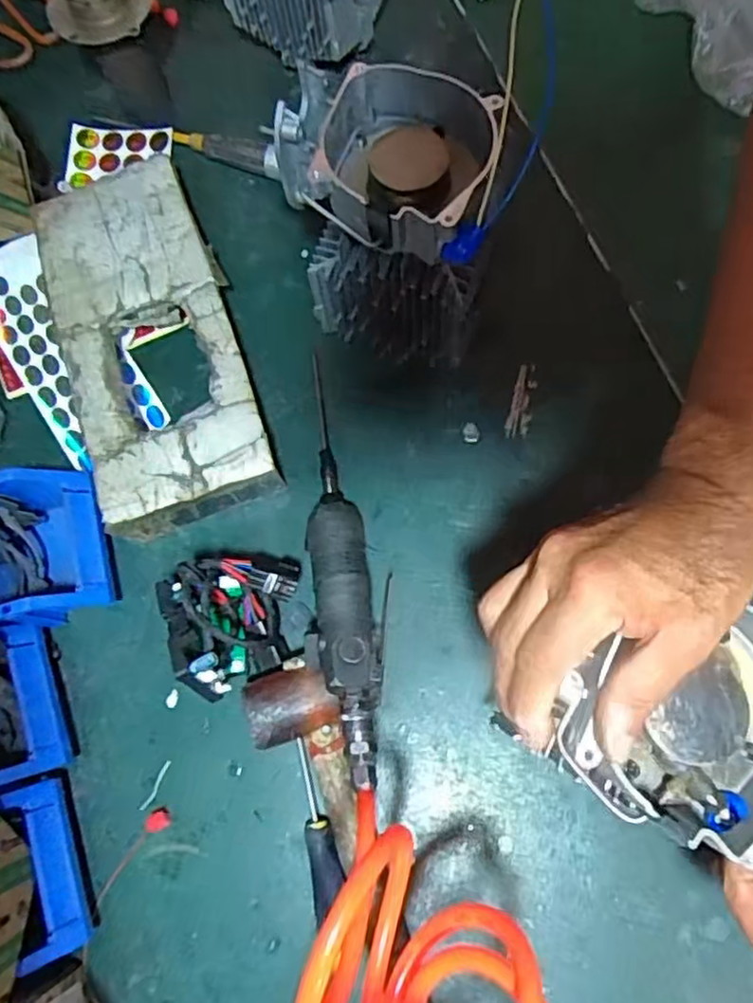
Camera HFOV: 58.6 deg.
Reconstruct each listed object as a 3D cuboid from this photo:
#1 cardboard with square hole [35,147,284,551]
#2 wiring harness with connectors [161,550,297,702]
[{"bbox_3d":[-0.195,-0.142,0.589,0.144,0.053,0.330,-19,73,-1],"label":"cardboard with square hole"},{"bbox_3d":[-0.102,0.088,0.513,0.097,0.097,0.097,-1,74,5],"label":"wiring harness with connectors"}]

